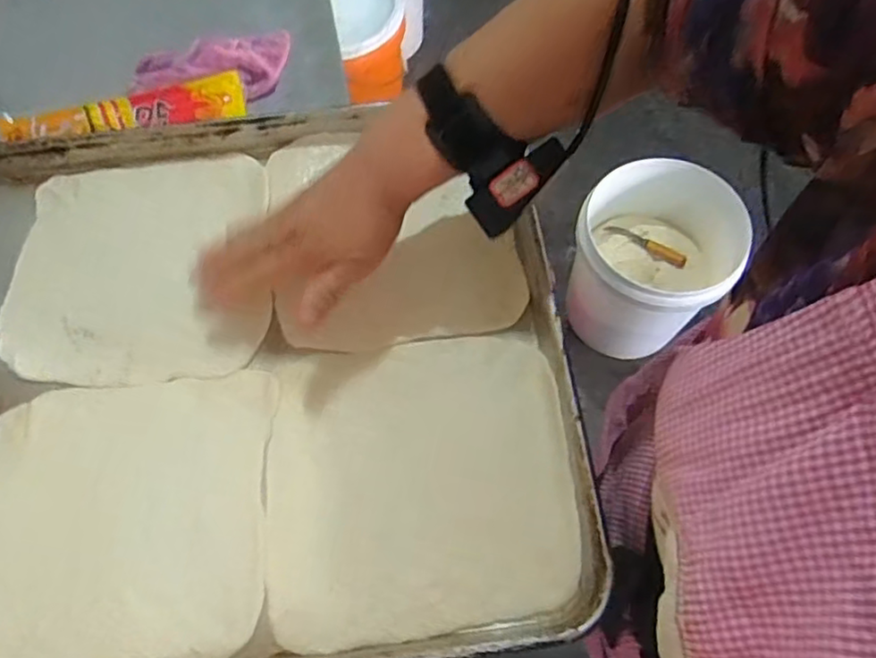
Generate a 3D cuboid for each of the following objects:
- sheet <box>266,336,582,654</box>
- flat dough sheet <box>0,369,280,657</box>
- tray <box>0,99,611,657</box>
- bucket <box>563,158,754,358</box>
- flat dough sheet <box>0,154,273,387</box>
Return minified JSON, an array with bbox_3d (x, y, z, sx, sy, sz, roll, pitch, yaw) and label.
[{"bbox_3d":[-0.011,0.098,0.413,0.194,0.014,0.183,-6,66,-1],"label":"sheet"},{"bbox_3d":[-0.205,0.122,0.401,0.189,0.010,0.178,-5,66,-1],"label":"flat dough sheet"},{"bbox_3d":[-0.214,0.029,0.436,0.591,0.036,0.391,-7,67,-2],"label":"tray"},{"bbox_3d":[0.435,-0.133,1.329,0.290,0.323,0.310,-1,66,1],"label":"bucket"},{"bbox_3d":[-0.225,-0.048,0.472,0.191,0.009,0.187,-8,66,0],"label":"flat dough sheet"}]

